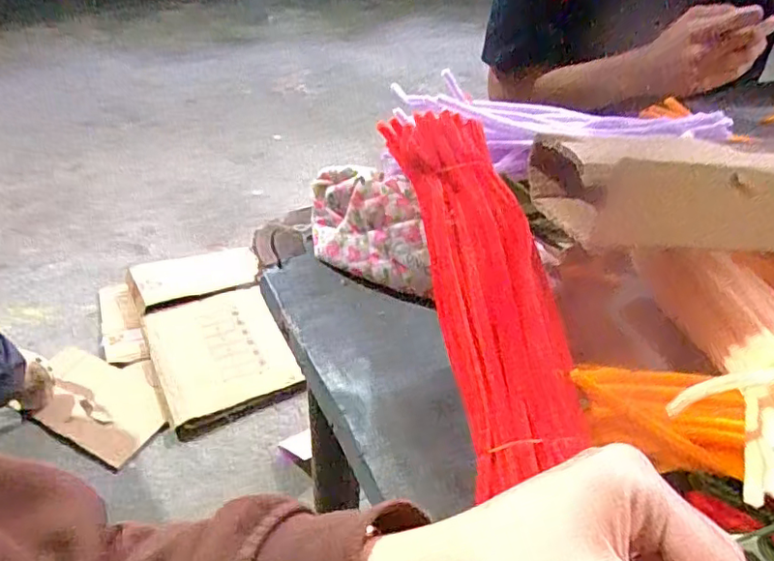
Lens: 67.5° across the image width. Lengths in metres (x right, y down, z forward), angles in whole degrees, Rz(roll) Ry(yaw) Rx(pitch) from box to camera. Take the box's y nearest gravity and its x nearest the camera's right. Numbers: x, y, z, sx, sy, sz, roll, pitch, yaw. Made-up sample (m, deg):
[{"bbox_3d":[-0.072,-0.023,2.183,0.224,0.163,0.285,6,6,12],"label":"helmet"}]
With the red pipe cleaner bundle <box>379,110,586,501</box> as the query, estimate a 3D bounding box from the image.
[{"bbox_3d":[0.058,-0.013,0.372,0.069,0.029,0.274,-6,55,-7],"label":"red pipe cleaner bundle"}]

